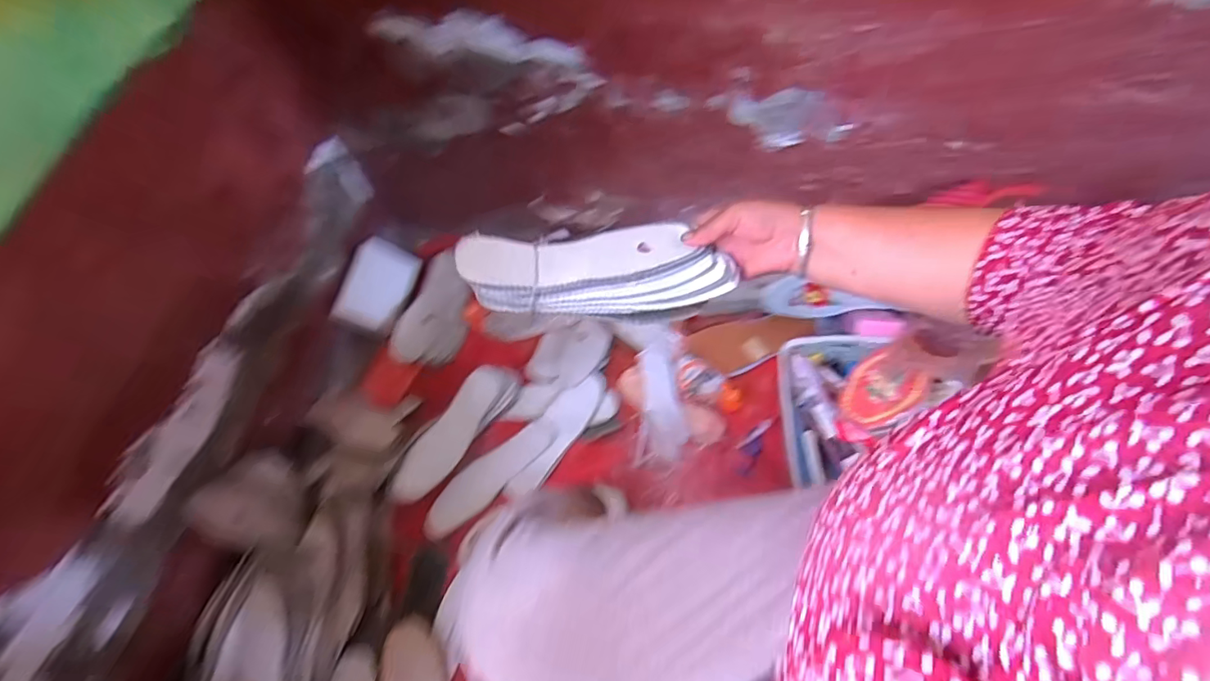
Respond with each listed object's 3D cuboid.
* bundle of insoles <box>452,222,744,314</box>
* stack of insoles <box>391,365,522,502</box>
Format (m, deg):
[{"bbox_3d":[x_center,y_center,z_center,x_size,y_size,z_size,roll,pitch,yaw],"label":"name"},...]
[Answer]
[{"bbox_3d":[-0.007,-0.070,0.507,0.252,0.040,0.093,-1,57,-4],"label":"bundle of insoles"},{"bbox_3d":[-0.242,0.139,0.835,0.071,0.028,0.248,45,68,-15],"label":"stack of insoles"}]

